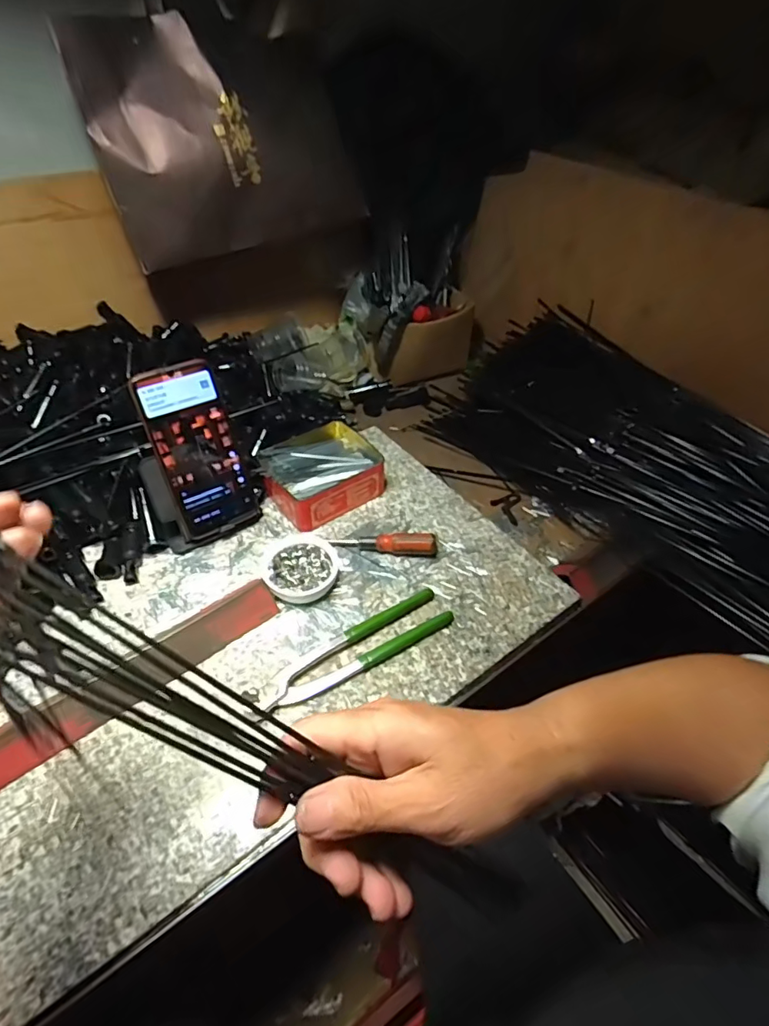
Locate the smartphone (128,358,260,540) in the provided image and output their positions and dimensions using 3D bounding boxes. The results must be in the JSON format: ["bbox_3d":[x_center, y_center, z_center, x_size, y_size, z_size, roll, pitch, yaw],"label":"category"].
[{"bbox_3d":[-0.184,-0.061,0.523,0.077,0.166,0.011,-25,27,-24],"label":"smartphone"}]

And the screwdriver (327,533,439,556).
[{"bbox_3d":[0.000,0.031,0.551,0.109,0.022,0.020,3,46,1],"label":"screwdriver"}]

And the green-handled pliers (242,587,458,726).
[{"bbox_3d":[-0.028,0.122,0.466,0.193,0.015,0.041,-25,51,-23],"label":"green-handled pliers"}]

